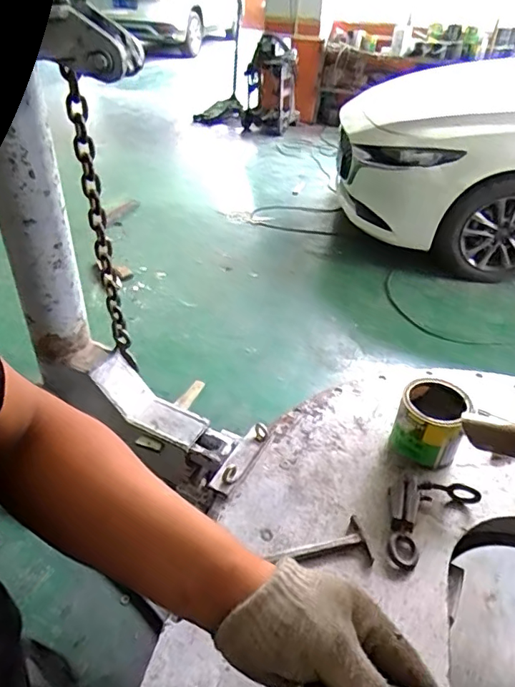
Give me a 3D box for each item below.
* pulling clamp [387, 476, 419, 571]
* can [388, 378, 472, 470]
[{"bbox_3d":[0.306,0.369,1.065,0.061,0.058,0.200,8,61,7],"label":"pulling clamp"},{"bbox_3d":[0.405,0.199,1.204,0.151,0.160,0.182,20,41,23],"label":"can"}]

